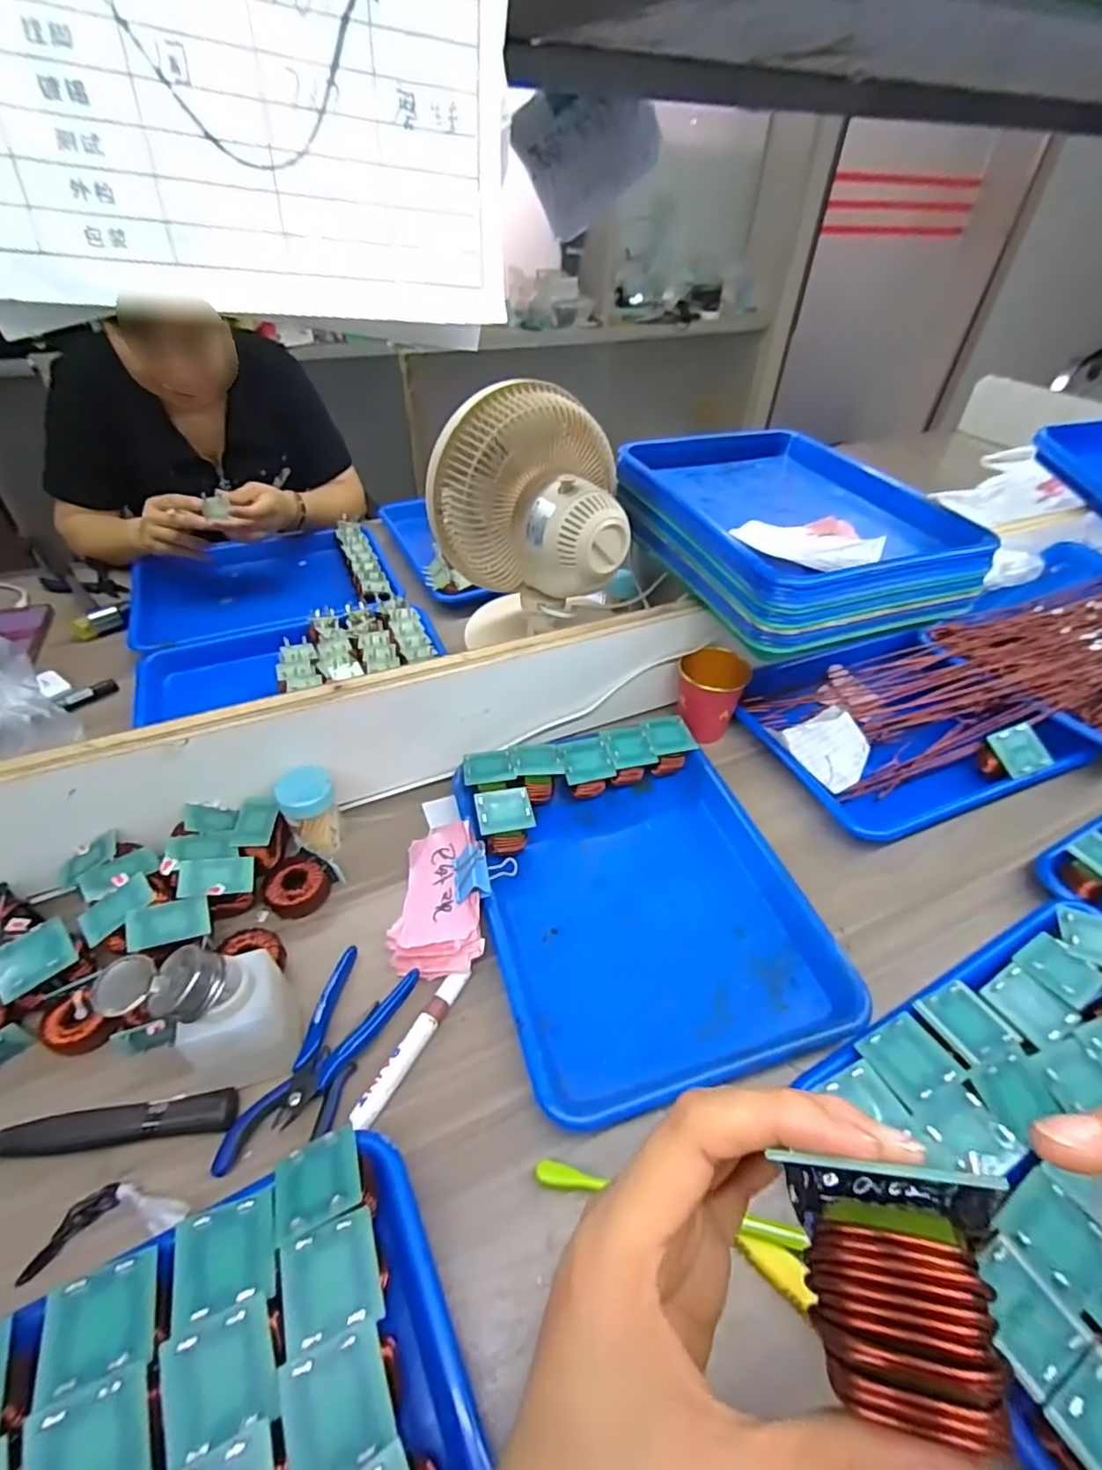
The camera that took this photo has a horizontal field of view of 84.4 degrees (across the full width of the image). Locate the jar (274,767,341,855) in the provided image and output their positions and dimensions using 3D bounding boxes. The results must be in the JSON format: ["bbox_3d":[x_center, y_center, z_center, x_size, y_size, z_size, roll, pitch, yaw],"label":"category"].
[{"bbox_3d":[-0.206,0.068,0.526,0.045,0.067,0.048,2,44,-2],"label":"jar"}]

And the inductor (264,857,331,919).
[{"bbox_3d":[-0.209,0.124,0.502,0.049,0.023,0.045,2,44,-2],"label":"inductor"}]

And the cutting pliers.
[{"bbox_3d":[-0.150,0.216,0.405,0.060,0.016,0.143,16,45,13],"label":"cutting pliers"}]

